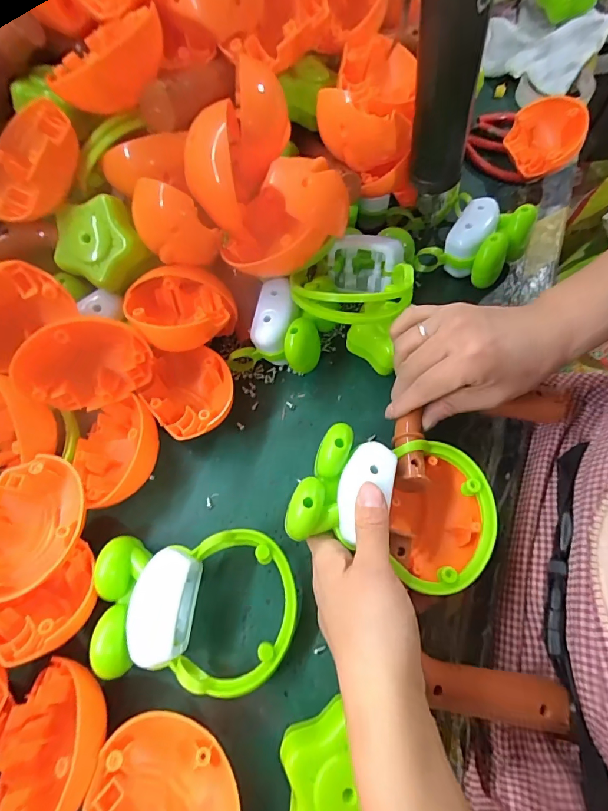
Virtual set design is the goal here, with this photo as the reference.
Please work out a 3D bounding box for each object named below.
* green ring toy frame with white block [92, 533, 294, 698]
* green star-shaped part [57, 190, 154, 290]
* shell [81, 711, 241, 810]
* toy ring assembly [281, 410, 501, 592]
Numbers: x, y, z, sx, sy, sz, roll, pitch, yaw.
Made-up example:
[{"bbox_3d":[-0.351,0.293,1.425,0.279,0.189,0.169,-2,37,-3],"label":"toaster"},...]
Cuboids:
[{"bbox_3d":[-0.070,0.140,0.271,0.130,0.047,0.104,-4,65,0],"label":"green ring toy frame with white block"},{"bbox_3d":[-0.156,-0.122,0.307,0.060,0.020,0.059,-28,105,5],"label":"green star-shaped part"},{"bbox_3d":[-0.078,0.229,0.239,0.094,0.045,0.071,40,73,18],"label":"shell"},{"bbox_3d":[0.067,0.066,0.278,0.130,0.062,0.096,21,68,11],"label":"toy ring assembly"}]

